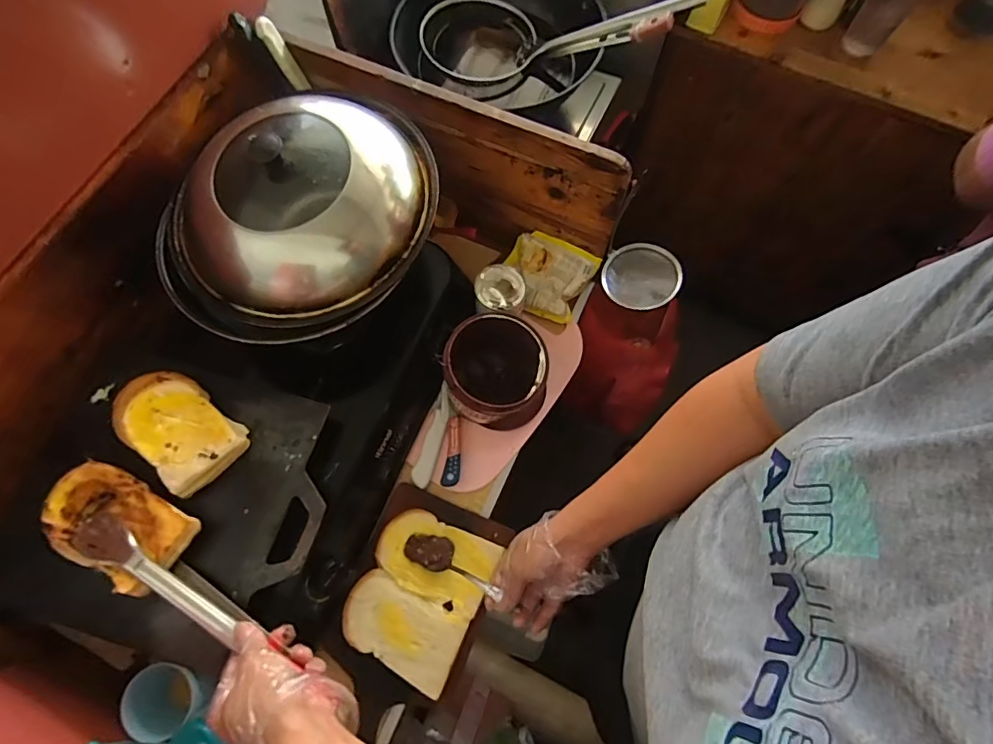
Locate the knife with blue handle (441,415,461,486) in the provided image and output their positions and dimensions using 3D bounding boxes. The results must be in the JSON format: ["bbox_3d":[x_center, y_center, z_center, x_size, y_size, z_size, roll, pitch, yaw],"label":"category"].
[{"bbox_3d":[-0.061,0.113,0.718,0.023,0.016,0.099,5,71,1],"label":"knife with blue handle"}]

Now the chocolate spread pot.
[{"bbox_3d":[-0.003,-0.006,0.700,0.130,0.142,0.149,-9,71,-4],"label":"chocolate spread pot"}]

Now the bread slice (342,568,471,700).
[{"bbox_3d":[-0.118,0.317,0.623,0.148,0.013,0.088,25,72,8],"label":"bread slice"}]

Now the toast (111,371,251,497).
[{"bbox_3d":[-0.358,0.062,0.563,0.136,0.036,0.090,40,75,13],"label":"toast"}]

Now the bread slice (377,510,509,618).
[{"bbox_3d":[-0.079,0.242,0.651,0.149,0.016,0.094,22,72,7],"label":"bread slice"}]

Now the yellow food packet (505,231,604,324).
[{"bbox_3d":[0.077,-0.153,0.797,0.134,0.022,0.117,27,99,8],"label":"yellow food packet"}]

